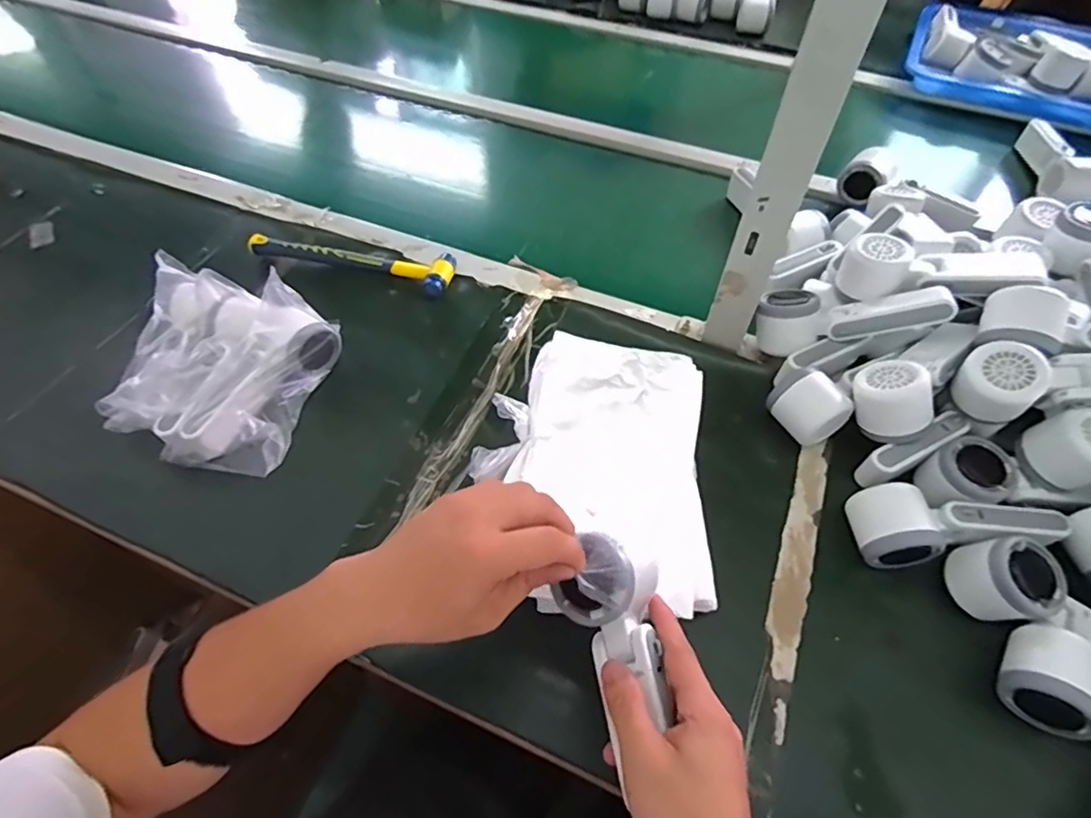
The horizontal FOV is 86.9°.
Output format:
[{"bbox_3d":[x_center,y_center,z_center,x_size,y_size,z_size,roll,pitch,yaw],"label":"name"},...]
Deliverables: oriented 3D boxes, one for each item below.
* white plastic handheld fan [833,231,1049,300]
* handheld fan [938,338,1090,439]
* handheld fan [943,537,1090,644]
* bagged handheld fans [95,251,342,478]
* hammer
[{"bbox_3d":[0.374,-0.130,0.555,0.165,0.046,0.058,13,56,8],"label":"white plastic handheld fan"},{"bbox_3d":[0.435,-0.022,0.473,0.169,0.065,0.051,-4,54,21],"label":"handheld fan"},{"bbox_3d":[0.389,0.155,0.423,0.165,0.051,0.058,35,62,21],"label":"handheld fan"},{"bbox_3d":[-0.311,-0.038,0.548,0.167,0.086,0.178,13,56,8],"label":"bagged handheld fans"},{"bbox_3d":[-0.220,-0.179,0.669,0.231,0.032,0.060,14,56,9],"label":"hammer"}]

